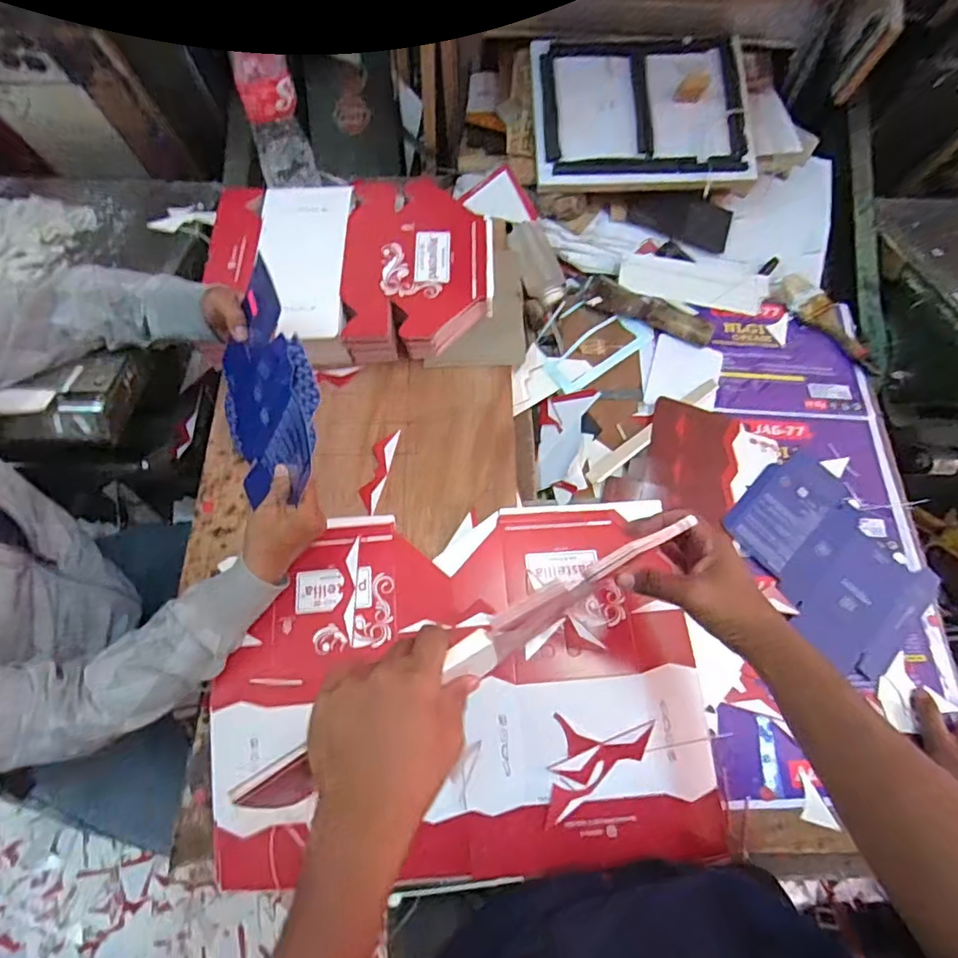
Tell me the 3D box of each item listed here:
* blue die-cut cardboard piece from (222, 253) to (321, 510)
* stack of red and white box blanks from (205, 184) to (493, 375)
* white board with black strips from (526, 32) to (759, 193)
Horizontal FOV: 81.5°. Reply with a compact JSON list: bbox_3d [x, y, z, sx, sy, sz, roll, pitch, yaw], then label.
[{"bbox_3d":[-0.237,-0.083,0.617,0.010,0.212,0.212,-11,64,-44],"label":"blue die-cut cardboard piece"},{"bbox_3d":[-0.178,-0.302,0.798,0.386,0.080,0.307,-4,66,-3],"label":"stack of red and white box blanks"},{"bbox_3d":[0.257,-0.573,0.871,0.338,0.022,0.250,-1,81,0],"label":"white board with black strips"}]

